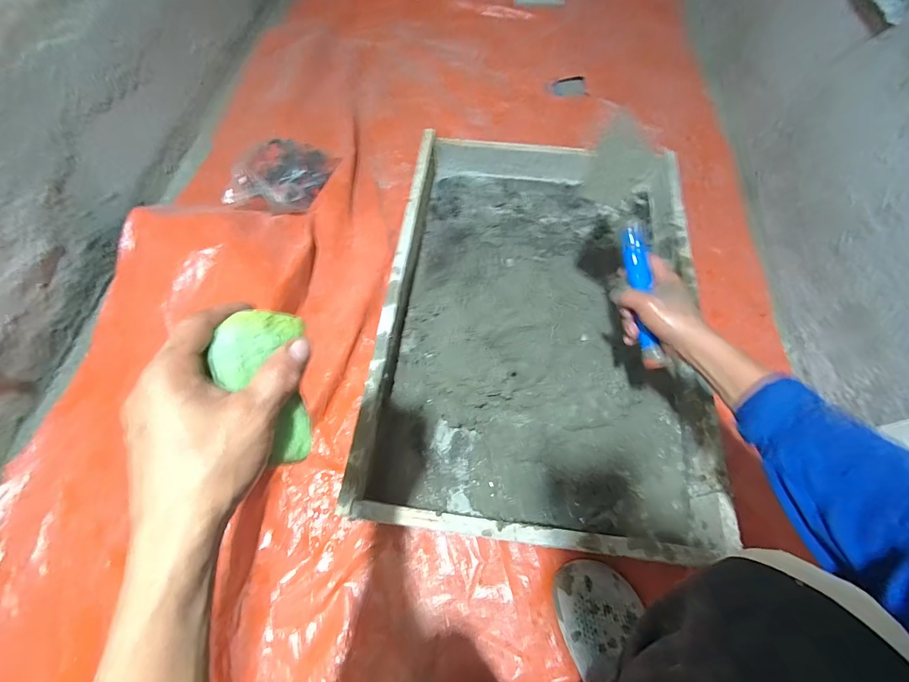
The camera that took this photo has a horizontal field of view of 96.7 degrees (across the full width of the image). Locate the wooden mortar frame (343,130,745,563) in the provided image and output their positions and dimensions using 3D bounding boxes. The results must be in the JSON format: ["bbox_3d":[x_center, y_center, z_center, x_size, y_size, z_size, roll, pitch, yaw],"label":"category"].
[{"bbox_3d":[0.171,-0.067,0.711,0.558,0.088,0.767,7,64,2],"label":"wooden mortar frame"}]

